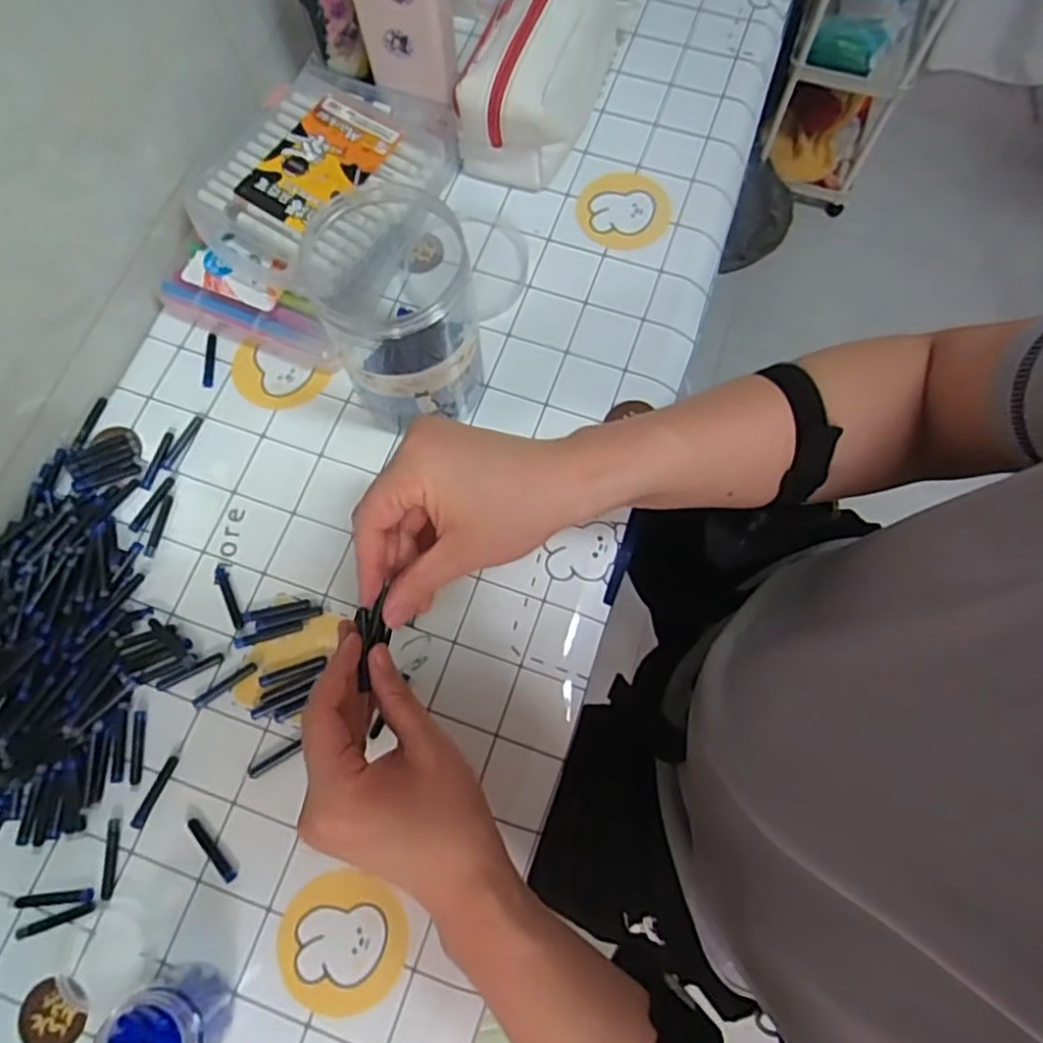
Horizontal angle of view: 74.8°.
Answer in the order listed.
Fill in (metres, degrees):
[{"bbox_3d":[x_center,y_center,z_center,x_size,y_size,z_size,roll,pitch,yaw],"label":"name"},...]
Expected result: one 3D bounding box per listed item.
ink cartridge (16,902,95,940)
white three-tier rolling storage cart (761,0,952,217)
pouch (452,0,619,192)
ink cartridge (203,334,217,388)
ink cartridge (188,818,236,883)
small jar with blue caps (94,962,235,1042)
[{"bbox_3d":[-0.285,0.244,0.418,0.049,0.004,0.007,-19,73,-6],"label":"ink cartridge"},{"bbox_3d":[0.642,-0.945,1.245,0.234,0.544,0.379,24,73,8],"label":"white three-tier rolling storage cart"},{"bbox_3d":[0.019,-0.387,0.572,0.094,0.092,0.194,17,73,6],"label":"pouch"},{"bbox_3d":[-0.246,-0.127,0.539,0.008,0.005,0.046,-2,72,0],"label":"ink cartridge"},{"bbox_3d":[-0.195,0.207,0.429,0.008,0.004,0.046,-42,76,-12],"label":"ink cartridge"},{"bbox_3d":[-0.198,0.284,0.378,0.054,0.056,0.054,0,72,0],"label":"small jar with blue caps"}]

